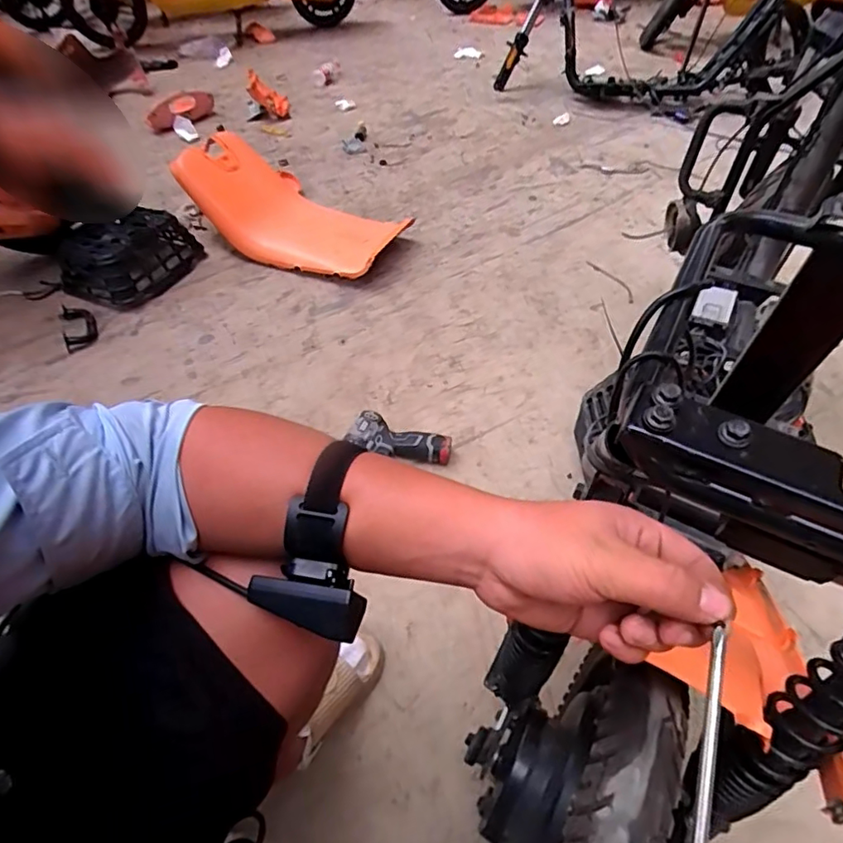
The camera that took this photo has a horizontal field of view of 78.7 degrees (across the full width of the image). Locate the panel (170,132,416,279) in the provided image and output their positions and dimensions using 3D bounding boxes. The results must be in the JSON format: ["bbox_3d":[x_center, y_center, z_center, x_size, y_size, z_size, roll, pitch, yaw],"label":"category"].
[{"bbox_3d":[-0.350,-0.654,1.512,0.612,0.239,0.385,16,53,13],"label":"panel"}]

